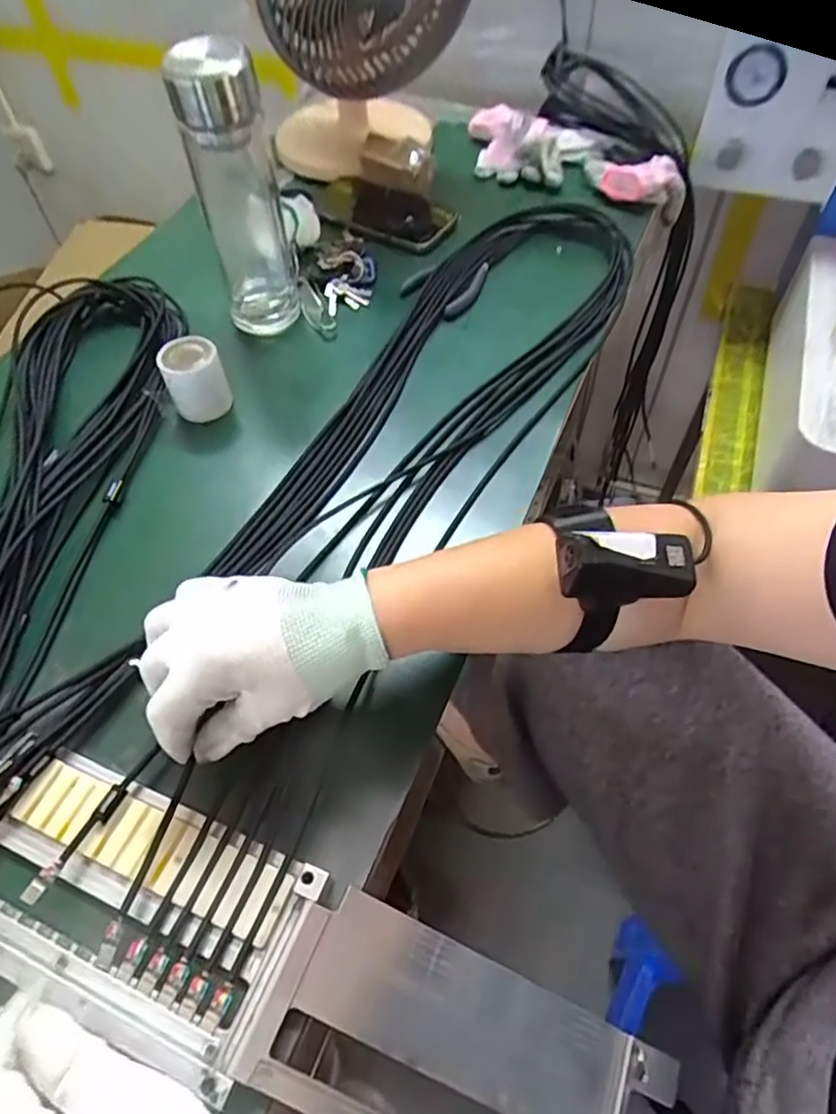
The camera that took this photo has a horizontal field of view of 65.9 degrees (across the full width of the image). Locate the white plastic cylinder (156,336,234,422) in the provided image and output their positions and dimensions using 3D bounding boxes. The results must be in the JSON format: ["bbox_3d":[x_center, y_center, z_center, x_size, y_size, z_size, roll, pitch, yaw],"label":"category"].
[{"bbox_3d":[-0.180,-0.141,0.529,0.046,0.065,0.037,-24,57,-14],"label":"white plastic cylinder"}]

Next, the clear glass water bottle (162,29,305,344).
[{"bbox_3d":[-0.149,-0.305,0.540,0.066,0.208,0.072,-13,55,-7],"label":"clear glass water bottle"}]

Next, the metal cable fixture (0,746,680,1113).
[{"bbox_3d":[-0.063,0.206,0.320,0.385,0.045,0.096,22,58,4],"label":"metal cable fixture"}]

